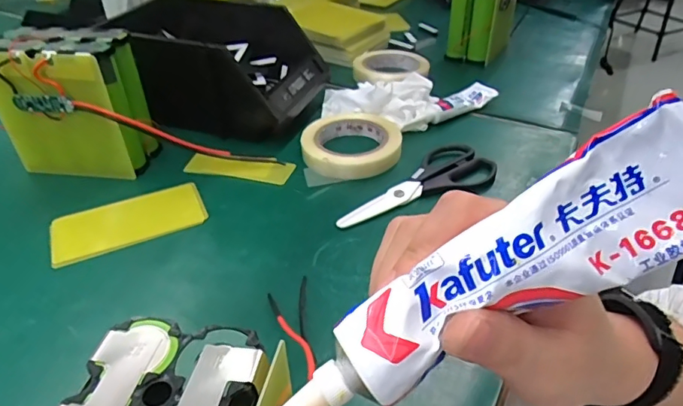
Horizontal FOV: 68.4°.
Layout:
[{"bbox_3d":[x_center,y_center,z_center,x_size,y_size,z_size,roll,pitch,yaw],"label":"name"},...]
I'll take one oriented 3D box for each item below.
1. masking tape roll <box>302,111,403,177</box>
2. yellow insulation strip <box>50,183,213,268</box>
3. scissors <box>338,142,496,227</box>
[{"bbox_3d":[0.012,-0.071,0.578,0.111,0.020,0.112,1,39,5],"label":"masking tape roll"},{"bbox_3d":[-0.207,0.017,0.490,0.140,0.009,0.061,-17,41,-17],"label":"yellow insulation strip"},{"bbox_3d":[0.073,-0.023,0.530,0.188,0.011,0.070,-17,41,-17],"label":"scissors"}]

